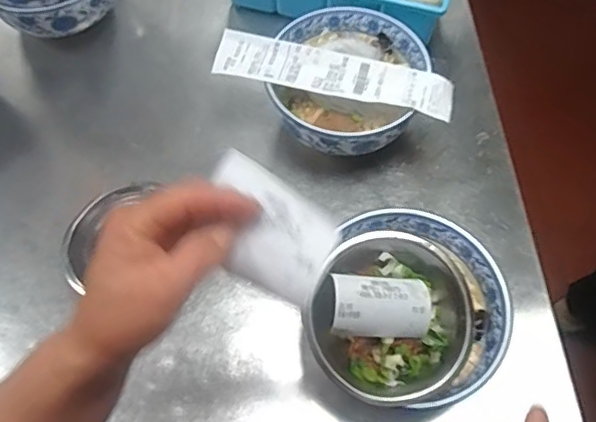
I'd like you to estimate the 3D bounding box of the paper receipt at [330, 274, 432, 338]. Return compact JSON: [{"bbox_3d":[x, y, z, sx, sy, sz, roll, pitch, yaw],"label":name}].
[{"bbox_3d":[0.066,0.073,0.452,0.075,0.031,0.043,1,65,-1],"label":"paper receipt"}]

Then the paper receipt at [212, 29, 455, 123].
[{"bbox_3d":[0.036,-0.142,0.595,0.246,0.008,0.057,16,66,5],"label":"paper receipt"}]

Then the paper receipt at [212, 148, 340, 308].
[{"bbox_3d":[-0.018,0.010,0.318,0.076,0.007,0.058,28,88,5],"label":"paper receipt"}]

